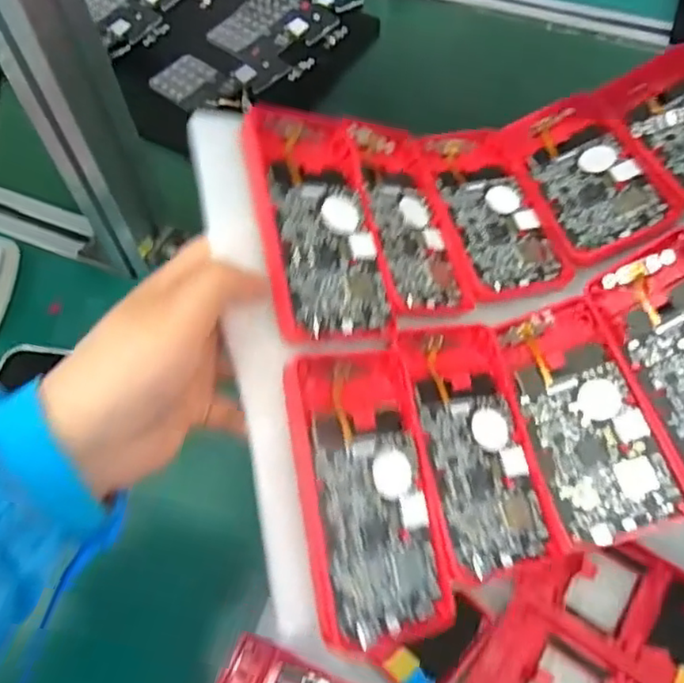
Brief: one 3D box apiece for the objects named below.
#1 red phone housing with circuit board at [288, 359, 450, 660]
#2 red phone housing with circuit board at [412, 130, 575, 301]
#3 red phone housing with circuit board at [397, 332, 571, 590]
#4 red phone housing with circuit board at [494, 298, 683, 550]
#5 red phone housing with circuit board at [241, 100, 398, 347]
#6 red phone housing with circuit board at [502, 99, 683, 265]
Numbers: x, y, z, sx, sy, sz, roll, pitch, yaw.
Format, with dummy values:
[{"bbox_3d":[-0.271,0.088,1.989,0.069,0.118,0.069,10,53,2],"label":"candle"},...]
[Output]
[{"bbox_3d":[0.009,0.065,0.276,0.064,0.012,0.121,-2,75,-31],"label":"red phone housing with circuit board"},{"bbox_3d":[0.087,-0.080,0.380,0.060,0.018,0.122,-16,61,-5],"label":"red phone housing with circuit board"},{"bbox_3d":[0.063,0.049,0.309,0.063,0.013,0.119,-6,69,-23],"label":"red phone housing with circuit board"},{"bbox_3d":[0.119,0.038,0.322,0.058,0.011,0.119,-21,64,8],"label":"red phone housing with circuit board"},{"bbox_3d":[-0.012,-0.060,0.315,0.060,0.008,0.128,-2,70,-30],"label":"red phone housing with circuit board"},{"bbox_3d":[0.143,-0.102,0.380,0.059,0.006,0.125,-21,53,12],"label":"red phone housing with circuit board"}]

